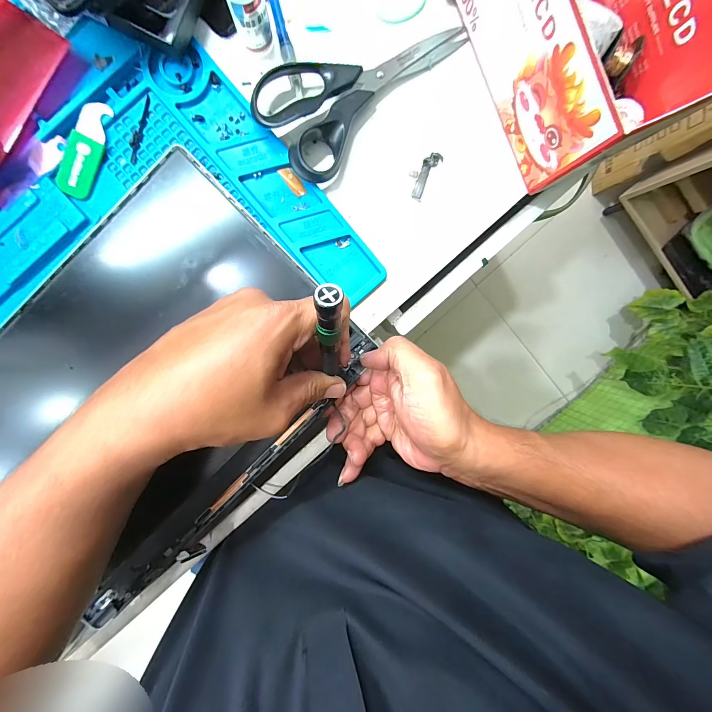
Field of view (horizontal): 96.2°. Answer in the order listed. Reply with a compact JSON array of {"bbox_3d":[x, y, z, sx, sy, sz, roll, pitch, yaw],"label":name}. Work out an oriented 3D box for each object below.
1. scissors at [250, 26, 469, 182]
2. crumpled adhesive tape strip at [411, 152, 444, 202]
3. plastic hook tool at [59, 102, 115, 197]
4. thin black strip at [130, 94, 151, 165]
[{"bbox_3d":[0.006,-0.216,0.246,0.170,0.020,0.075,-40,99,0],"label":"scissors"},{"bbox_3d":[0.059,-0.149,0.266,0.013,0.006,0.039,24,94,-8],"label":"crumpled adhesive tape strip"},{"bbox_3d":[-0.205,-0.155,0.240,0.023,0.005,0.070,21,94,-8],"label":"plastic hook tool"},{"bbox_3d":[-0.167,-0.175,0.246,0.007,0.004,0.050,19,95,-8],"label":"thin black strip"}]

